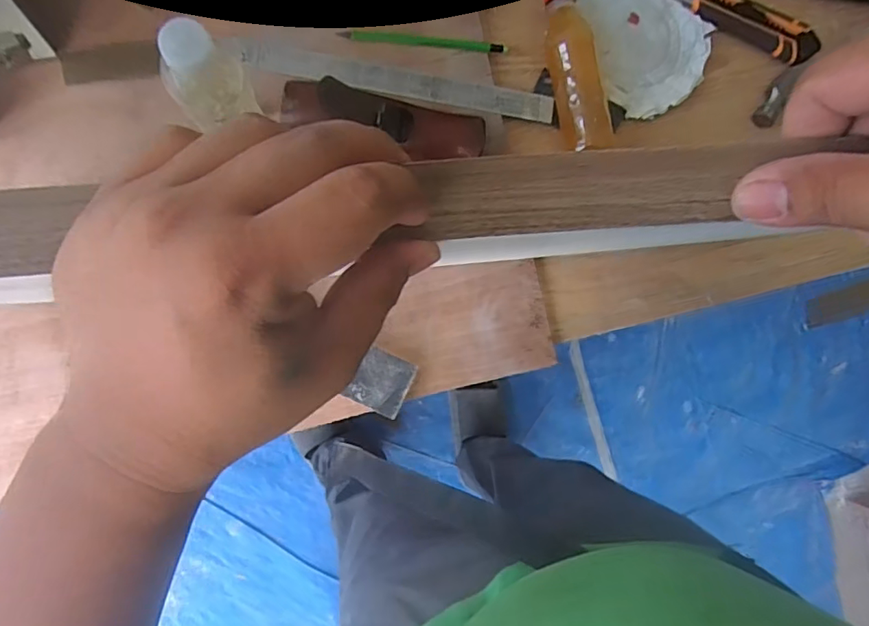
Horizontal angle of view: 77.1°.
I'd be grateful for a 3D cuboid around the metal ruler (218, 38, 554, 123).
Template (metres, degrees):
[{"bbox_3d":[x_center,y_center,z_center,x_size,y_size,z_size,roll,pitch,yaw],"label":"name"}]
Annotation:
[{"bbox_3d":[-0.039,-0.231,0.548,0.330,0.009,0.031,7,91,-9],"label":"metal ruler"}]

